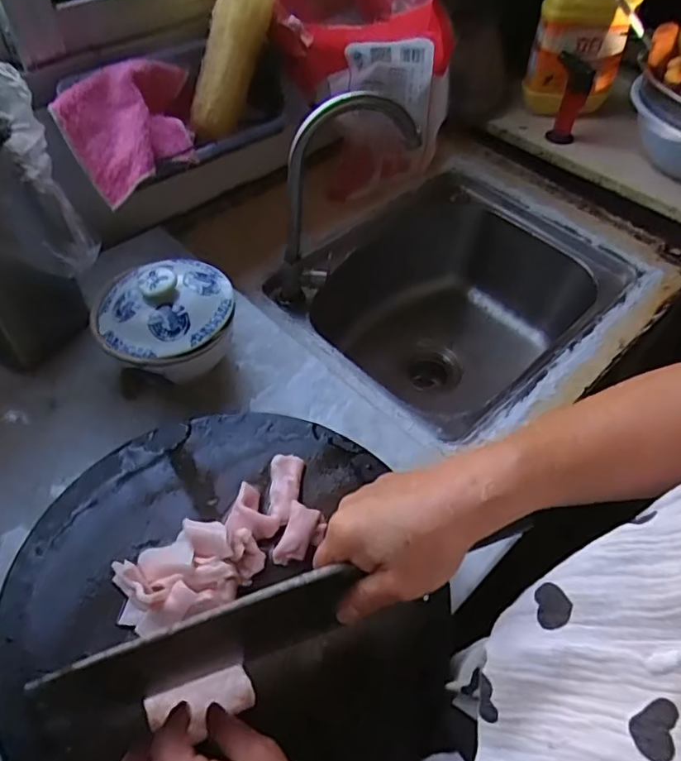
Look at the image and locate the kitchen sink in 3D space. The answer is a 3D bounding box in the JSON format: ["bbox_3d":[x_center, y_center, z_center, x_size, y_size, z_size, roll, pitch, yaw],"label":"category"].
[{"bbox_3d":[0.185,-0.086,0.927,0.494,0.253,0.360,-36,62,-27],"label":"kitchen sink"}]

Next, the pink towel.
[{"bbox_3d":[-0.220,-0.292,0.631,0.115,0.079,0.174,31,57,19],"label":"pink towel"}]

